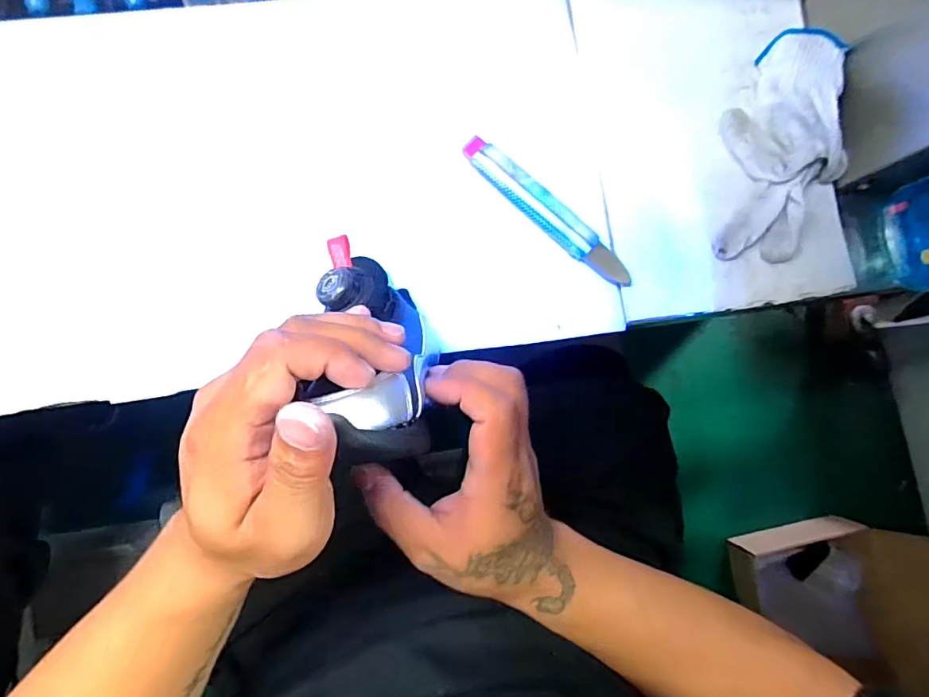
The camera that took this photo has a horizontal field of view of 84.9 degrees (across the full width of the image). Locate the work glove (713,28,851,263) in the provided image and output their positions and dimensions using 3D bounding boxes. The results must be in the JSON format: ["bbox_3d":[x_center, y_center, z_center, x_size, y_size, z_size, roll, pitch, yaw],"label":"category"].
[{"bbox_3d":[0.258,-0.159,0.400,0.094,0.044,0.170,4,87,-4],"label":"work glove"}]

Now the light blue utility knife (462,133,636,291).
[{"bbox_3d":[0.066,-0.106,0.400,0.163,0.016,0.029,39,85,-2],"label":"light blue utility knife"}]

